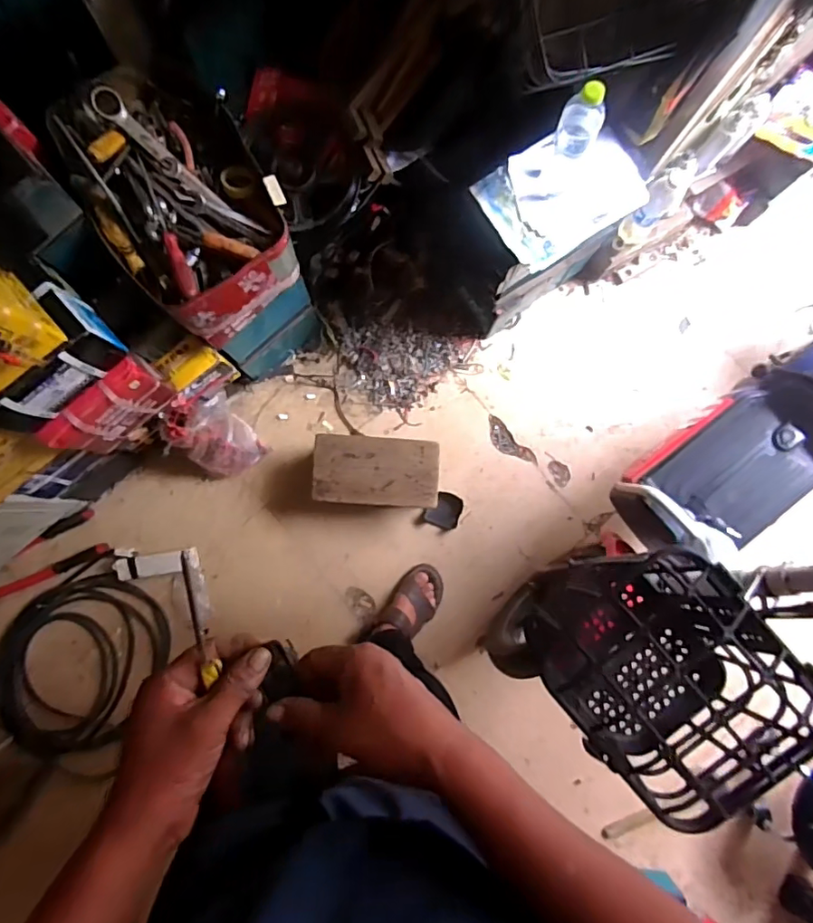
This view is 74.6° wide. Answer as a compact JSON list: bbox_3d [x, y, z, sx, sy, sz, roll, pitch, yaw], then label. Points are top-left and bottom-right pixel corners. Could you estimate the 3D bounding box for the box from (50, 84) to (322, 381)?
[{"bbox_3d":[-0.377,-0.421,1.103,0.255,0.627,0.401,-34,87,-3],"label":"box"}]

